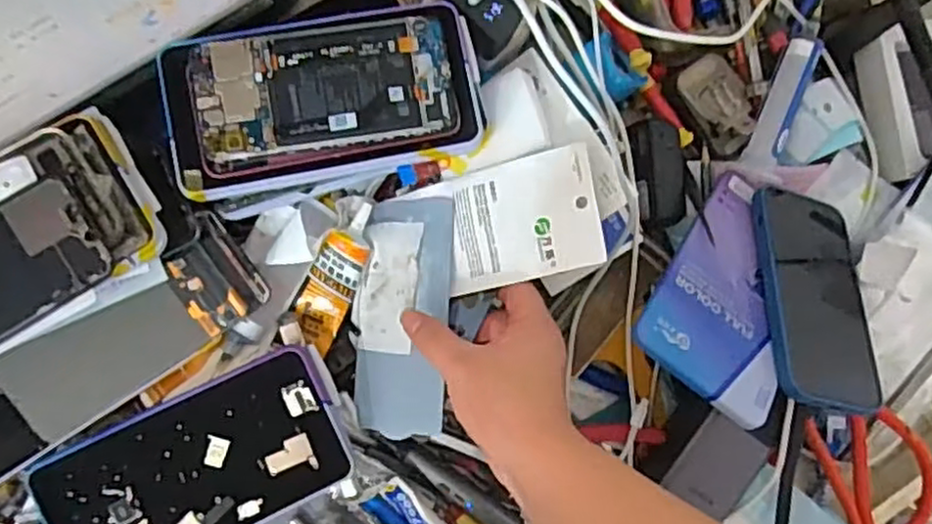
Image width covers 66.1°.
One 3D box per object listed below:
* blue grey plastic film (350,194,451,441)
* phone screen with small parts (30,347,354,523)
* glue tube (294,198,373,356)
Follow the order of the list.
[{"bbox_3d":[-0.044,0.037,0.488,0.070,0.008,0.158,0,83,26],"label":"blue grey plastic film"},{"bbox_3d":[-0.174,0.136,0.465,0.187,0.017,0.100,-26,87,-9],"label":"phone screen with small parts"},{"bbox_3d":[-0.092,0.010,0.500,0.034,0.019,0.104,21,95,-4],"label":"glue tube"}]

